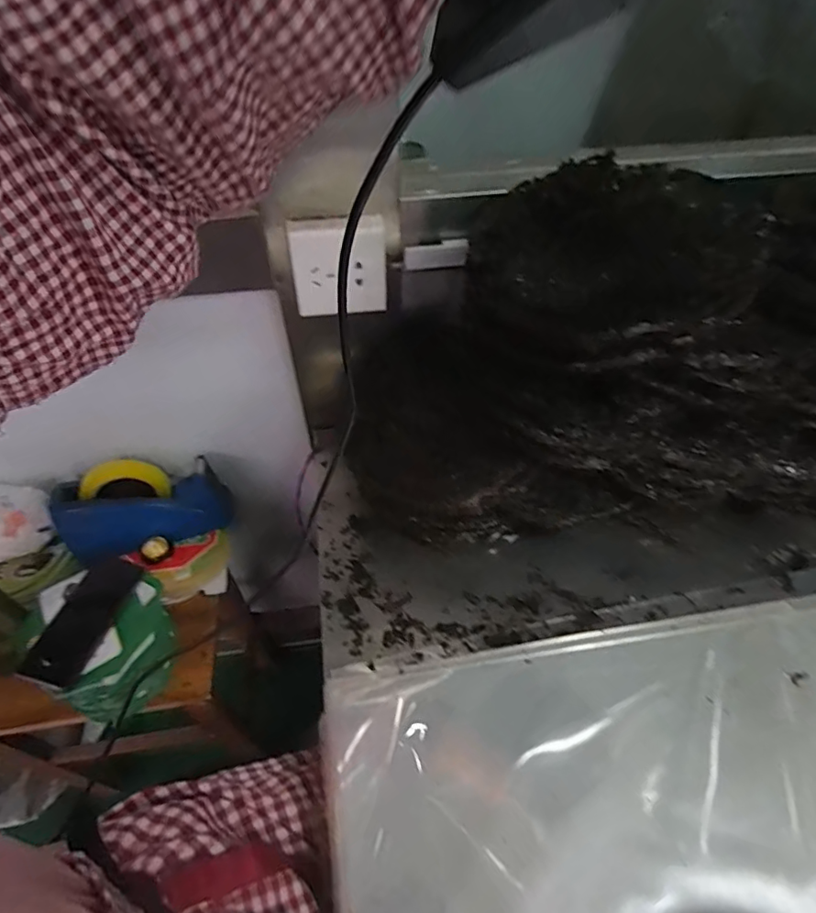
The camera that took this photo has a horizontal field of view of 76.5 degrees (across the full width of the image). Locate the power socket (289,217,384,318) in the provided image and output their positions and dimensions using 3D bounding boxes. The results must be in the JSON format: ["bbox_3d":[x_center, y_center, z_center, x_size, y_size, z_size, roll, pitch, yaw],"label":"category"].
[{"bbox_3d":[-0.067,-0.188,0.506,0.090,0.091,0.033,-6,50,-5],"label":"power socket"}]

